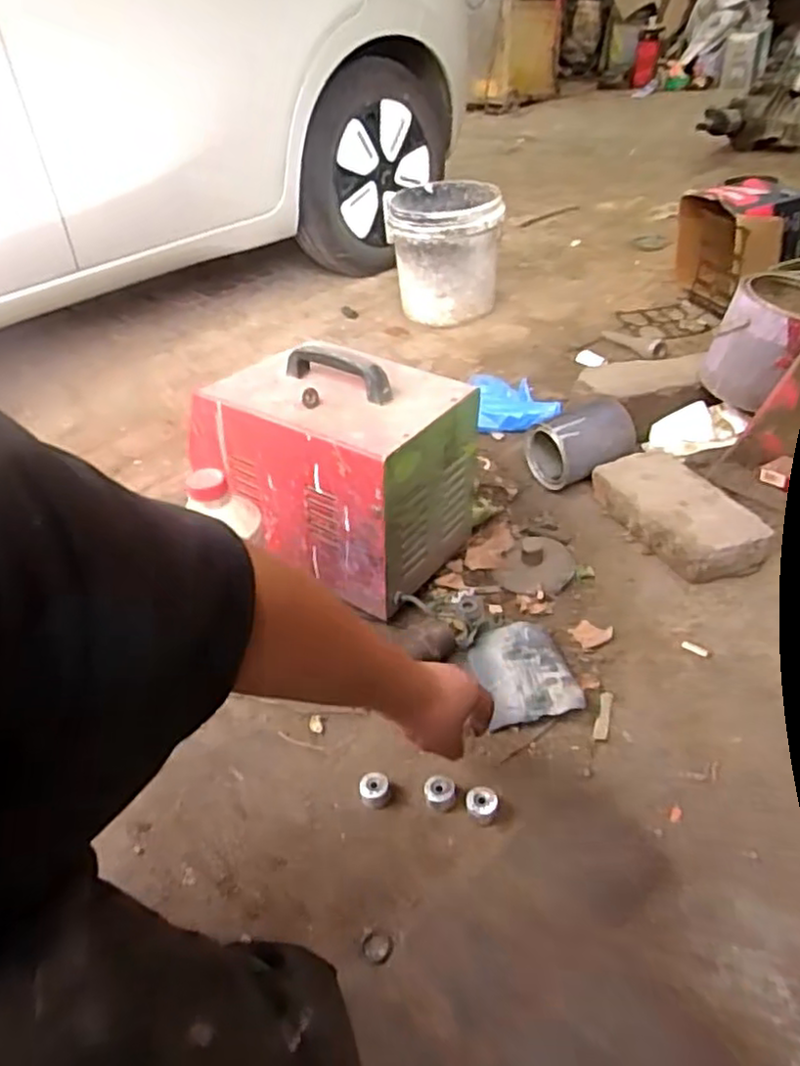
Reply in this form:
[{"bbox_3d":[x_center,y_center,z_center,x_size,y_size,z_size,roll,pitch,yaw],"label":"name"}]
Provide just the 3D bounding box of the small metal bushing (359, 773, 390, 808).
[{"bbox_3d":[-0.025,0.259,0.696,0.030,0.021,0.028,-5,39,4],"label":"small metal bushing"}]

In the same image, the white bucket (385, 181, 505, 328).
[{"bbox_3d":[0.108,-0.651,1.606,0.249,0.249,0.269,-3,39,6],"label":"white bucket"}]

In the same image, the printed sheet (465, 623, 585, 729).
[{"bbox_3d":[0.140,0.164,0.798,0.100,0.024,0.131,-12,39,-5],"label":"printed sheet"}]

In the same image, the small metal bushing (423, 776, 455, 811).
[{"bbox_3d":[0.039,0.257,0.683,0.031,0.022,0.029,-5,39,4],"label":"small metal bushing"}]

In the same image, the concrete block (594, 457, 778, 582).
[{"bbox_3d":[0.373,-0.028,0.936,0.121,0.058,0.250,-16,39,-10],"label":"concrete block"}]

